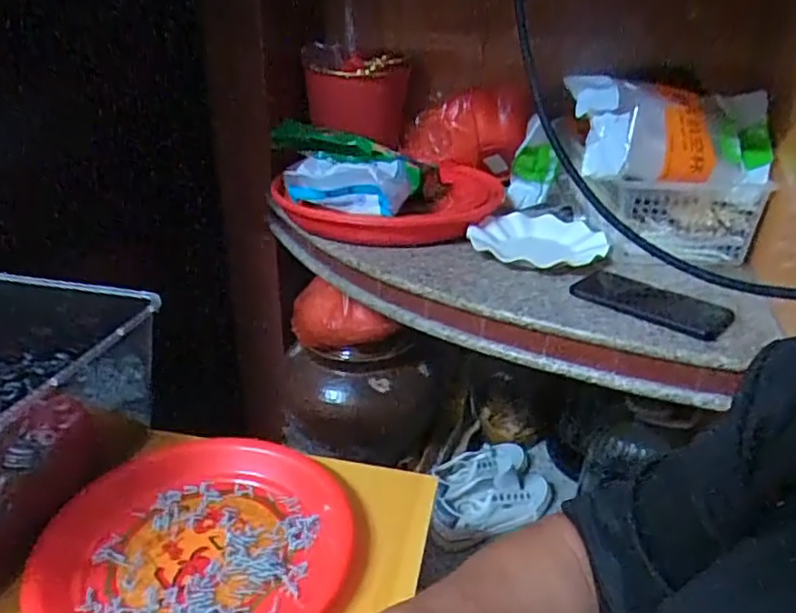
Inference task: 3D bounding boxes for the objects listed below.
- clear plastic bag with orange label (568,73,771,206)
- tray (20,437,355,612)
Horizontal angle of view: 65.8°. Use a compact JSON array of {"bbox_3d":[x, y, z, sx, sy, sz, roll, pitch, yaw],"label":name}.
[{"bbox_3d":[0.360,-0.222,0.793,0.261,0.121,0.126,1,27,-3],"label":"clear plastic bag with orange label"},{"bbox_3d":[-0.153,0.185,0.482,0.216,0.023,0.234,18,31,29],"label":"tray"}]

